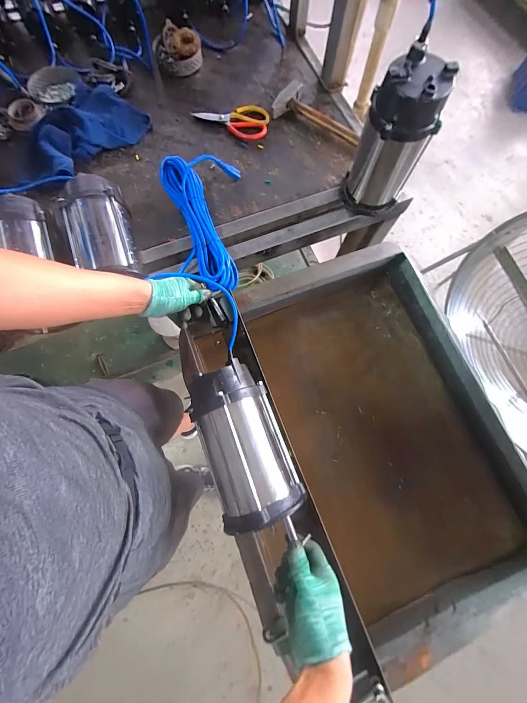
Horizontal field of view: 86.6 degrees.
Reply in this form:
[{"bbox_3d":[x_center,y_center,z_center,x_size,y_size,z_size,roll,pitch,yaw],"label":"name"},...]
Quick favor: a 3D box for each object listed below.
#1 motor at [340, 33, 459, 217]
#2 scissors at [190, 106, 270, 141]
[{"bbox_3d":[0.260,-0.419,0.579,0.113,0.253,0.103,-9,76,-3],"label":"motor"},{"bbox_3d":[-0.091,-0.633,0.763,0.208,0.017,0.103,8,75,1],"label":"scissors"}]

